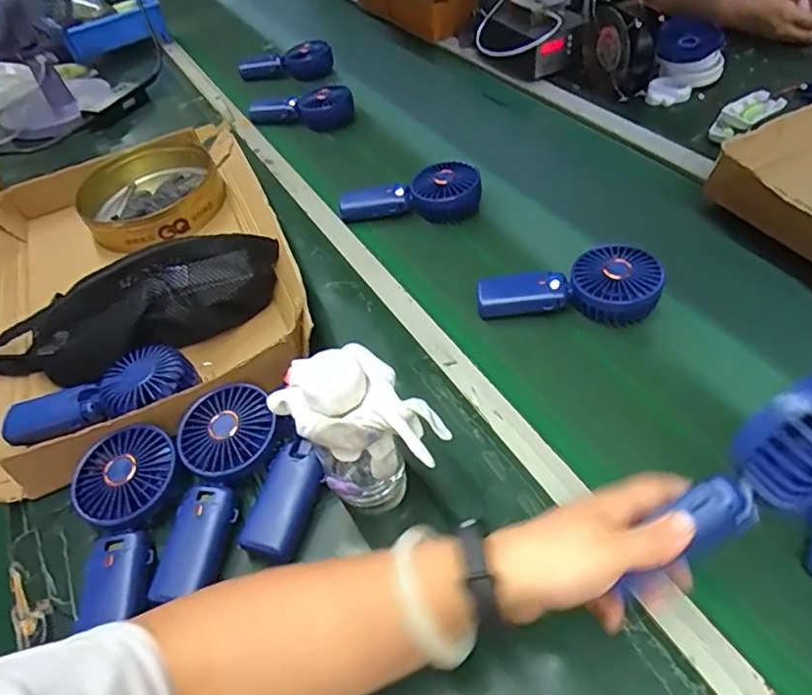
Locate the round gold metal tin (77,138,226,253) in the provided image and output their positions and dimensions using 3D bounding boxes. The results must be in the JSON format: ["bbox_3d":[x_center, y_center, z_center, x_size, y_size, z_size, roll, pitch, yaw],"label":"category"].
[{"bbox_3d":[-0.353,-0.211,0.786,0.187,0.060,0.204,-4,48,4],"label":"round gold metal tin"}]

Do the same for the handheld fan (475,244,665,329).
[{"bbox_3d":[0.168,-0.066,0.593,0.180,0.047,0.078,-1,48,7],"label":"handheld fan"}]

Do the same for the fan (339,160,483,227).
[{"bbox_3d":[0.007,-0.192,0.732,0.183,0.046,0.077,-12,48,-3],"label":"fan"}]

